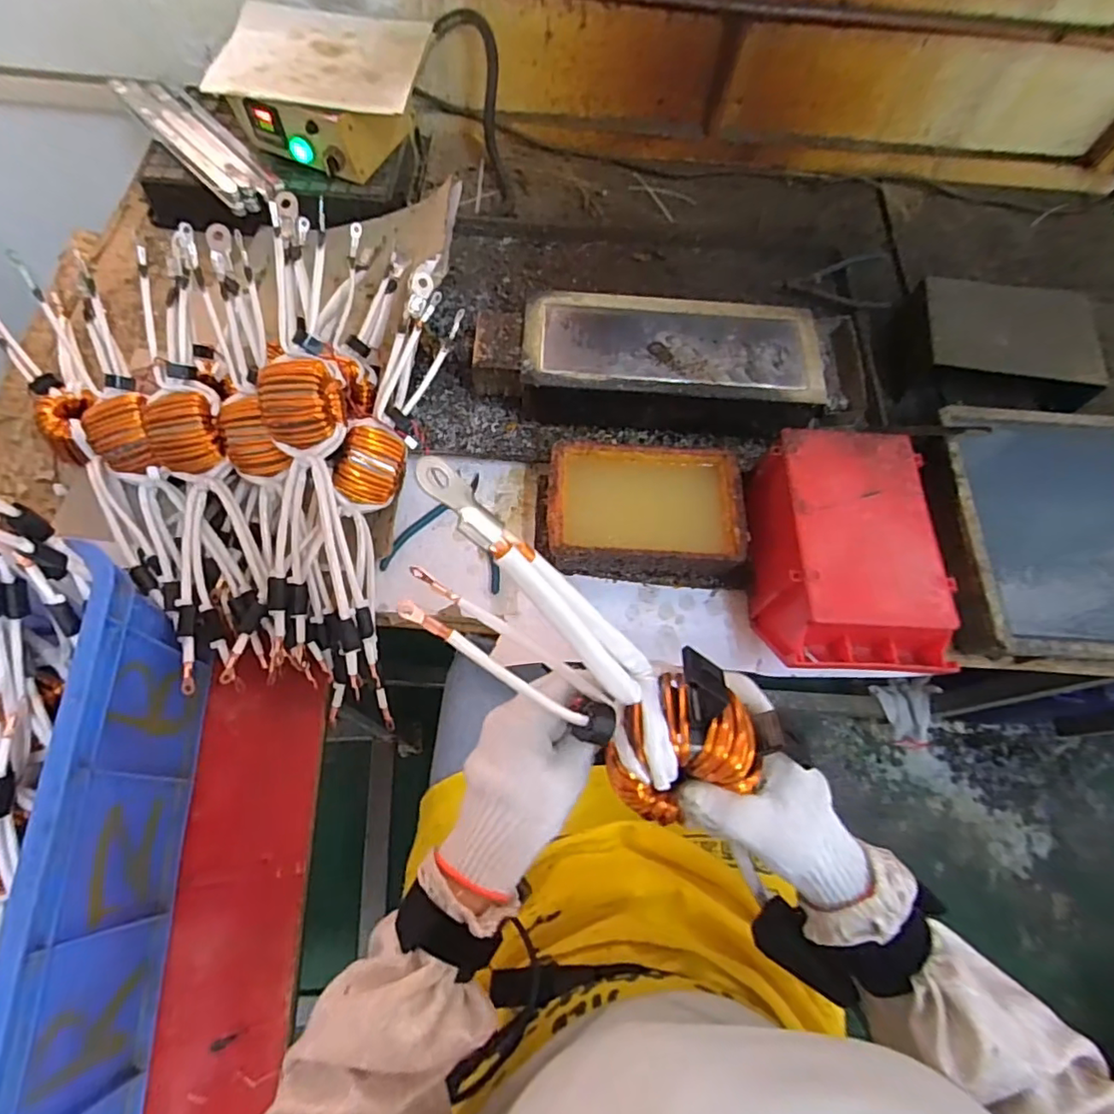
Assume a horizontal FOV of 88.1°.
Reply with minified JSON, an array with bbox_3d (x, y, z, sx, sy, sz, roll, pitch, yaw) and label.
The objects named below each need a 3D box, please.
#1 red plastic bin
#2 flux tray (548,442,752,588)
[{"bbox_3d":[0.287,-0.002,0.584,0.155,0.098,0.242,3,67,-2],"label":"red plastic bin"},{"bbox_3d":[0.099,-0.049,0.625,0.215,0.074,0.142,2,67,-2],"label":"flux tray"}]

